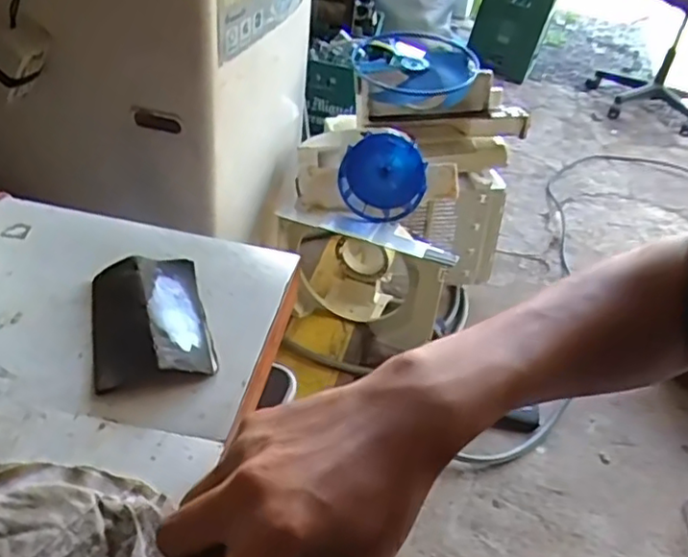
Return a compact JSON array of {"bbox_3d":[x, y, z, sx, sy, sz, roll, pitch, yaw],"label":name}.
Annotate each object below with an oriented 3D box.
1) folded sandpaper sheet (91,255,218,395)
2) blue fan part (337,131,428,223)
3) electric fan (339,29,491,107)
[{"bbox_3d":[-0.134,0.027,0.443,0.074,0.019,0.114,-9,43,-18],"label":"folded sandpaper sheet"},{"bbox_3d":[0.079,-0.210,1.337,0.177,0.179,0.060,8,10,-4],"label":"blue fan part"},{"bbox_3d":[0.145,-0.501,1.492,0.320,0.072,0.320,6,40,-5],"label":"electric fan"}]

